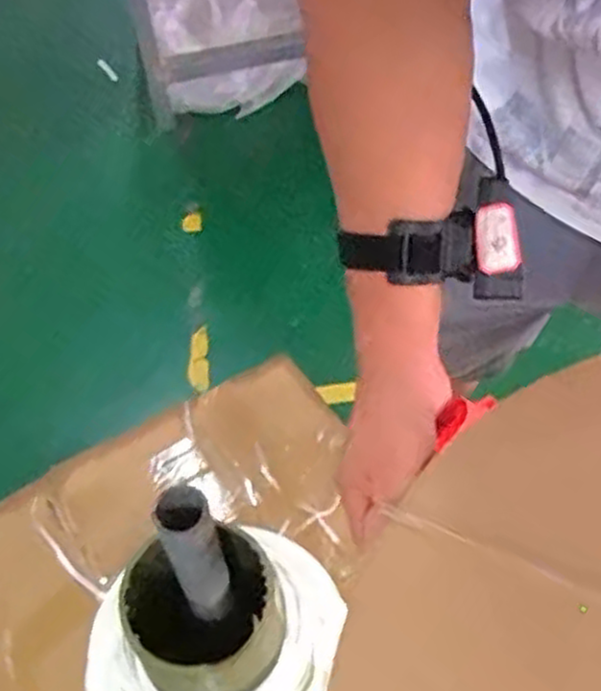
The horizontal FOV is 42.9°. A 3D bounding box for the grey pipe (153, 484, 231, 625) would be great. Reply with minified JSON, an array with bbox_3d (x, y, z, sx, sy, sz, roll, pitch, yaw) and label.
[{"bbox_3d":[-0.068,0.140,0.507,0.033,0.142,0.040,-20,55,-11],"label":"grey pipe"}]

